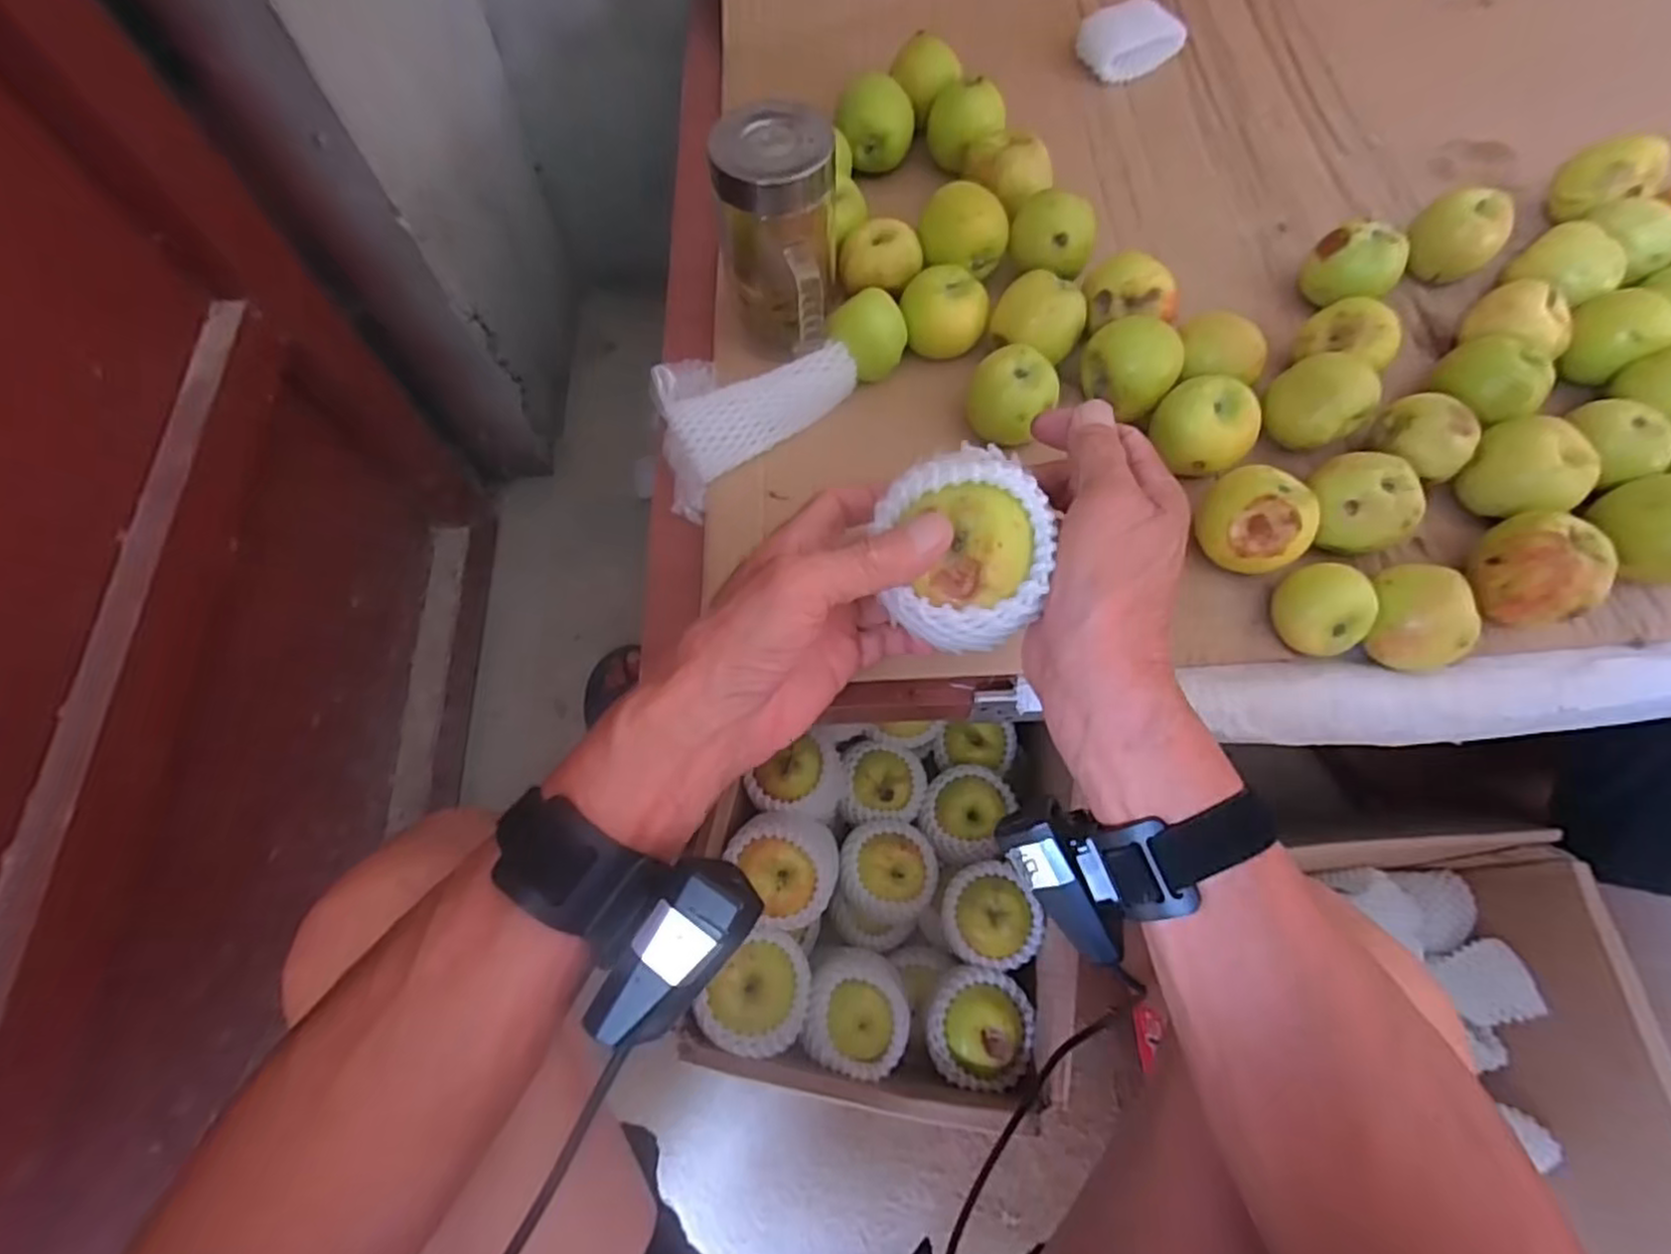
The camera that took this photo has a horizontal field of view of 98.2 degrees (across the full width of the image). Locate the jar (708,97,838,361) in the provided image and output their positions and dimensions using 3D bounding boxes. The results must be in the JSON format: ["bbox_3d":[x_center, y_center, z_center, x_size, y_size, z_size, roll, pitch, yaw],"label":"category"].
[{"bbox_3d":[-0.036,-0.239,0.466,0.071,0.129,0.098,0,67,0],"label":"jar"}]

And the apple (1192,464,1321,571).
[{"bbox_3d":[0.247,-0.061,0.419,0.054,0.045,0.055,0,67,0],"label":"apple"}]

